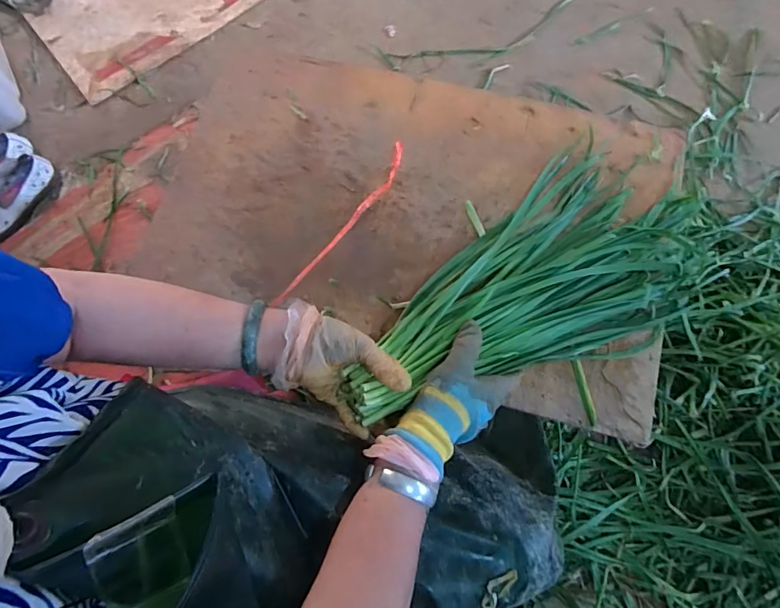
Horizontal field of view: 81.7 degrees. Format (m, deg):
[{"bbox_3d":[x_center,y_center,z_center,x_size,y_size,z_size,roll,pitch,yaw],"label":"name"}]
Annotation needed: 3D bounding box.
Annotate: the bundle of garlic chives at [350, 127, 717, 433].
[{"bbox_3d":[0.142,-0.020,0.482,0.431,0.046,0.223,-27,75,-20],"label":"bundle of garlic chives"}]

